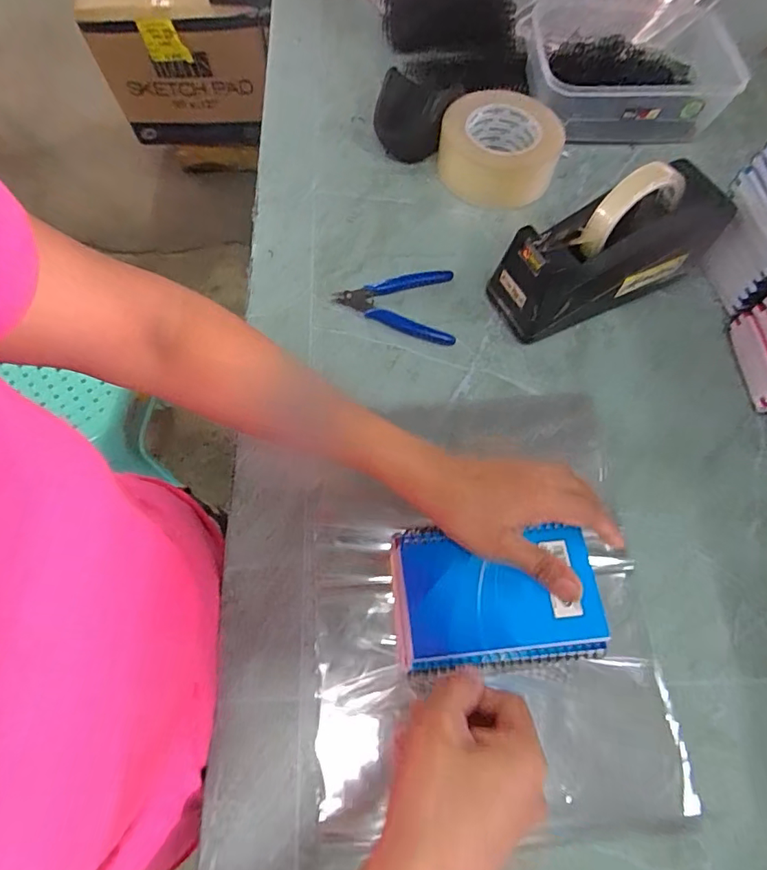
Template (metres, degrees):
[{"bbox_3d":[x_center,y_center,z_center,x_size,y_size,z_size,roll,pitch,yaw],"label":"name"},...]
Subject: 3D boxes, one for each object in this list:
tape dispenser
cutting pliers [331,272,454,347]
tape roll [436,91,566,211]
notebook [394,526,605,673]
[{"bbox_3d":[0.214,-0.176,0.469,0.216,0.119,0.075,-23,69,-12],"label":"tape dispenser"},{"bbox_3d":[0.009,-0.129,0.502,0.119,0.008,0.083,2,65,-2],"label":"cutting pliers"},{"bbox_3d":[0.137,-0.338,0.586,0.131,0.054,0.131,1,65,-2],"label":"tape roll"},{"bbox_3d":[0.076,0.108,0.340,0.134,0.018,0.089,-3,66,-4],"label":"notebook"}]

